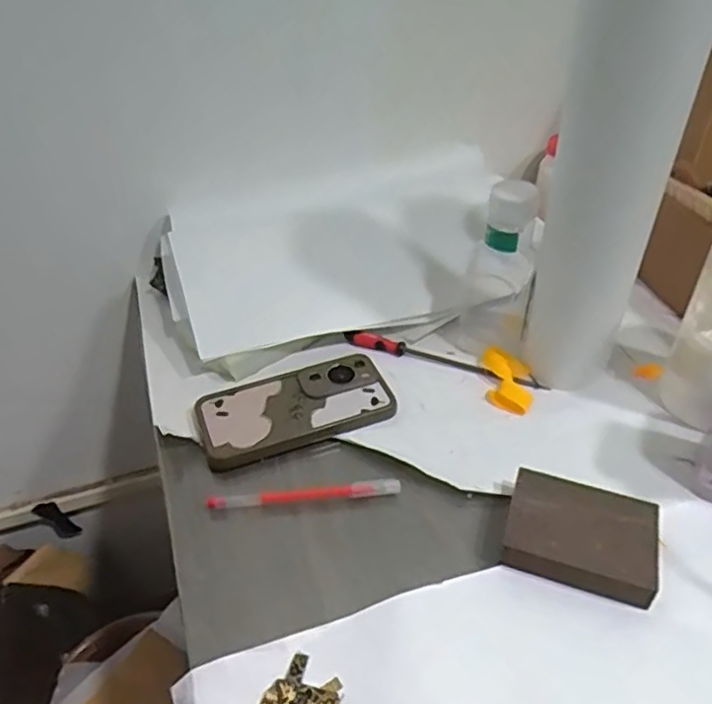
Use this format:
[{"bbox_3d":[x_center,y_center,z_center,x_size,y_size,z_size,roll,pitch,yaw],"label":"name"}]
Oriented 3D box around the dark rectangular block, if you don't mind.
[{"bbox_3d":[0.154,0.125,0.440,0.096,0.027,0.069,13,42,14],"label":"dark rectangular block"}]

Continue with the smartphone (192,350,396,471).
[{"bbox_3d":[-0.051,0.048,0.551,0.163,0.014,0.080,-14,43,-17],"label":"smartphone"}]

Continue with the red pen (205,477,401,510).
[{"bbox_3d":[-0.039,0.107,0.489,0.145,0.015,0.012,-2,41,-3],"label":"red pen"}]

